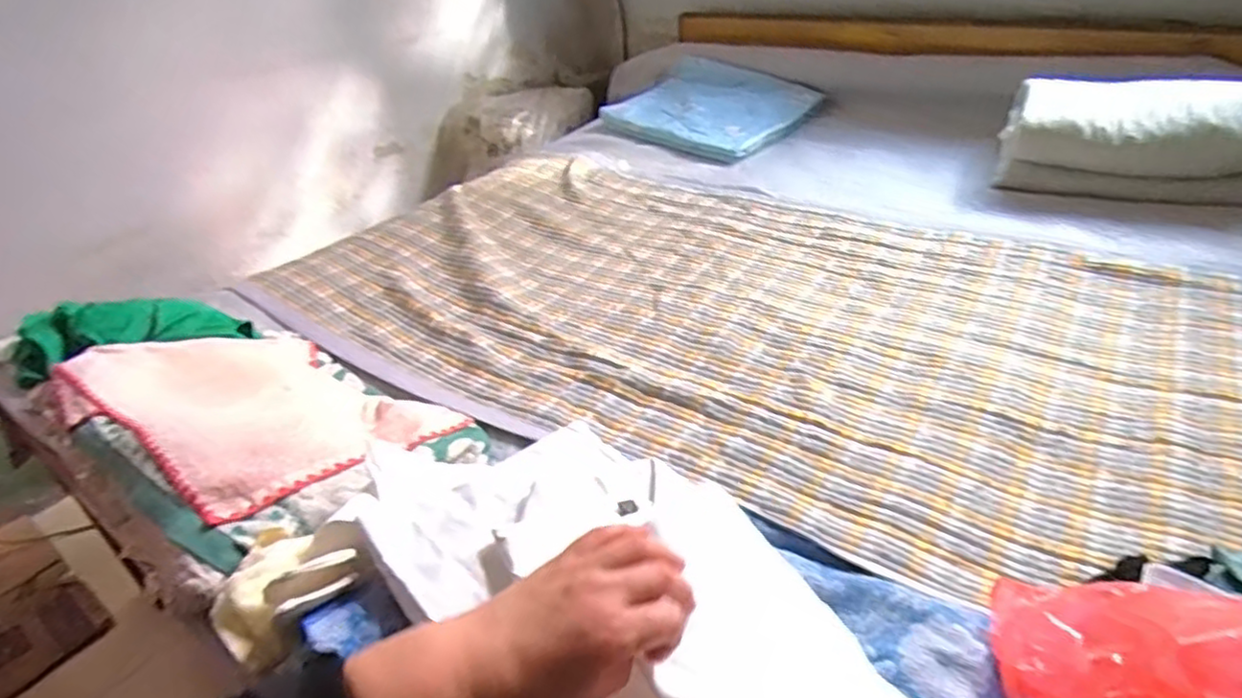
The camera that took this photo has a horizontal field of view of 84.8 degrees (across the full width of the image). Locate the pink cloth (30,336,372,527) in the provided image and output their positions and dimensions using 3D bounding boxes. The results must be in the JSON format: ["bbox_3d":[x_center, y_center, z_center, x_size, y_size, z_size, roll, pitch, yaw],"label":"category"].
[{"bbox_3d":[-0.469,0.059,0.879,0.489,0.048,0.331,18,21,32],"label":"pink cloth"}]

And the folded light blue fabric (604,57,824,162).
[{"bbox_3d":[0.249,-0.670,1.866,0.503,0.048,0.471,30,55,30],"label":"folded light blue fabric"}]

